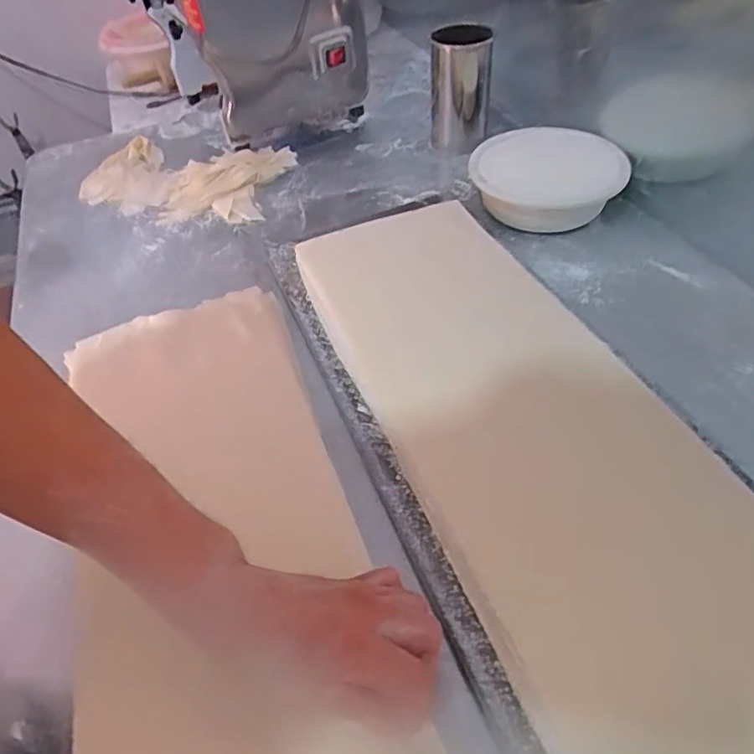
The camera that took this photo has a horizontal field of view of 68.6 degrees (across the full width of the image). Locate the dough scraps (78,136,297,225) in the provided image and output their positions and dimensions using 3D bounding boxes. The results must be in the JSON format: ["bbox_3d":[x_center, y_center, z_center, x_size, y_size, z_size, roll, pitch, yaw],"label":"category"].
[{"bbox_3d":[-0.308,-0.318,0.865,0.322,0.022,0.204,10,51,15],"label":"dough scraps"}]

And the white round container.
[{"bbox_3d":[0.218,-0.265,0.734,0.192,0.071,0.196,1,49,7],"label":"white round container"}]

